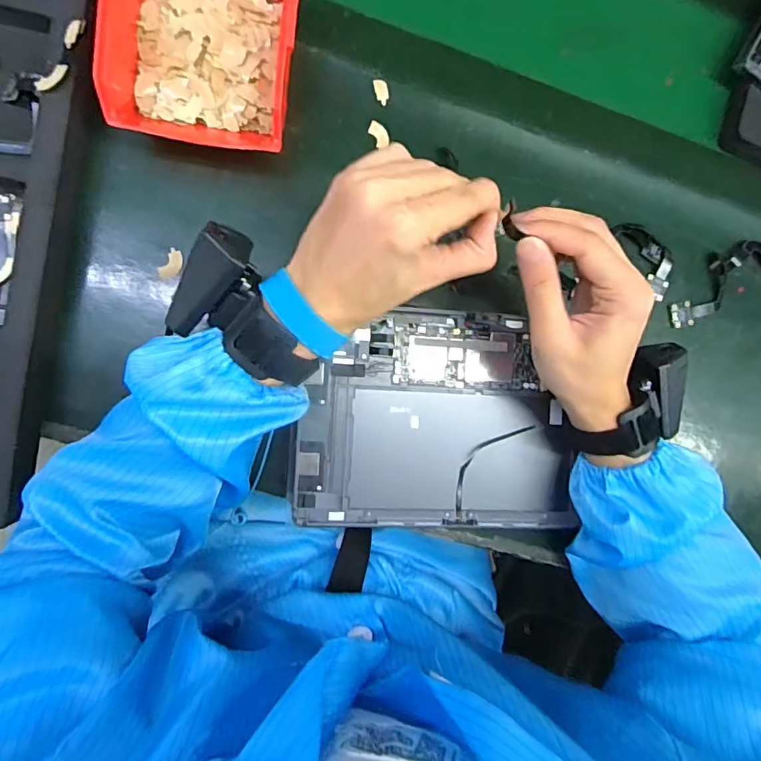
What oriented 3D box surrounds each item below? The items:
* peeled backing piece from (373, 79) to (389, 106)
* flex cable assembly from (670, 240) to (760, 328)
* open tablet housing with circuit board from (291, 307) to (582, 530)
[{"bbox_3d":[0.001,-0.234,0.402,0.011,0.004,0.020,-15,89,-8],"label":"peeled backing piece"},{"bbox_3d":[0.329,-0.084,0.443,0.140,0.008,0.079,3,87,-8],"label":"flex cable assembly"},{"bbox_3d":[0.044,0.030,0.385,0.210,0.011,0.164,3,91,-8],"label":"open tablet housing with circuit board"}]

